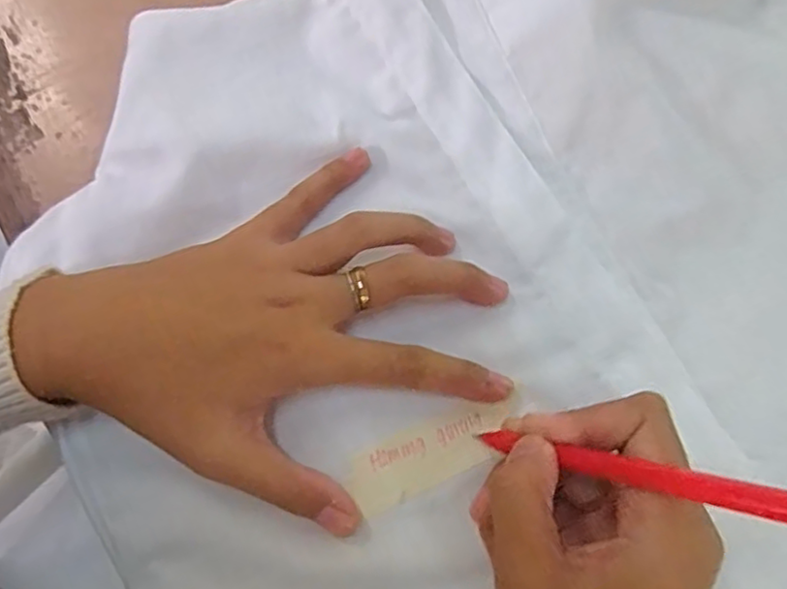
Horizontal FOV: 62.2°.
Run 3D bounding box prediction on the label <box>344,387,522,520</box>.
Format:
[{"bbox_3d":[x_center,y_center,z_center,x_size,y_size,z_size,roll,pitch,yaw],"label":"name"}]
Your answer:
[{"bbox_3d":[0.017,0.059,0.248,0.071,0.004,0.023,-26,76,-9],"label":"label"}]

